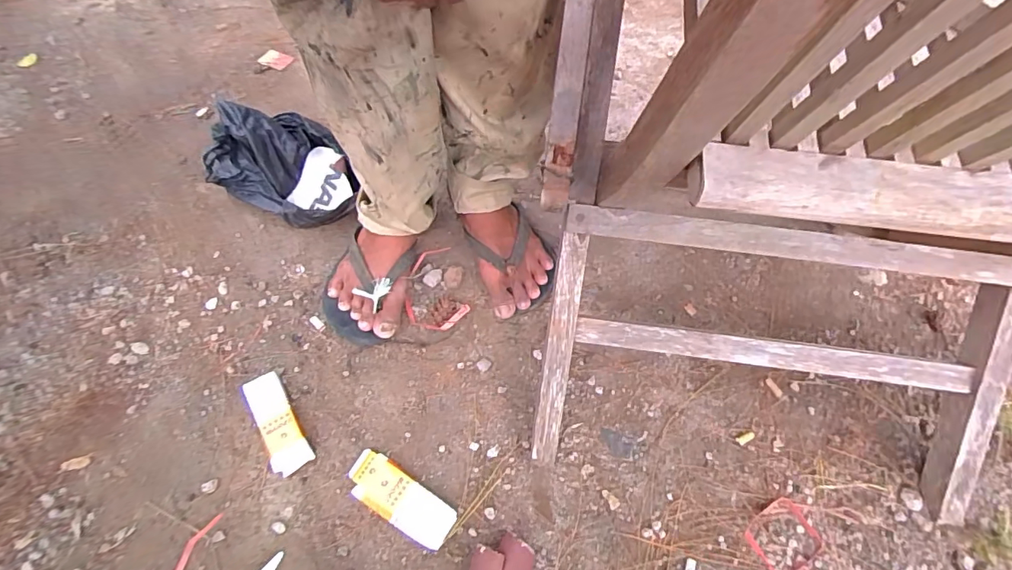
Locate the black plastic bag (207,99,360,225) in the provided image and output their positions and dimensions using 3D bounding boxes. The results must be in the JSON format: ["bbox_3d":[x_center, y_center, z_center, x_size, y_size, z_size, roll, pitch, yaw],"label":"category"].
[{"bbox_3d":[-0.335,-0.173,0.774,0.199,0.127,0.220,-28,64,-17],"label":"black plastic bag"}]

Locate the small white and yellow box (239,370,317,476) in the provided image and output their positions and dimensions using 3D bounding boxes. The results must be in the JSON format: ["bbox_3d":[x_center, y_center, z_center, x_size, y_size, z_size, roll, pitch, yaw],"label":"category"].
[{"bbox_3d":[-0.277,0.164,0.614,0.044,0.030,0.127,-26,64,-16],"label":"small white and yellow box"}]

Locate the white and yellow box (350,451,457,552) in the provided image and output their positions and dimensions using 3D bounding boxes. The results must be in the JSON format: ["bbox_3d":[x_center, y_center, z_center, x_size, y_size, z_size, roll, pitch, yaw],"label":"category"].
[{"bbox_3d":[-0.121,0.244,0.582,0.133,0.020,0.051,31,63,15],"label":"white and yellow box"}]

